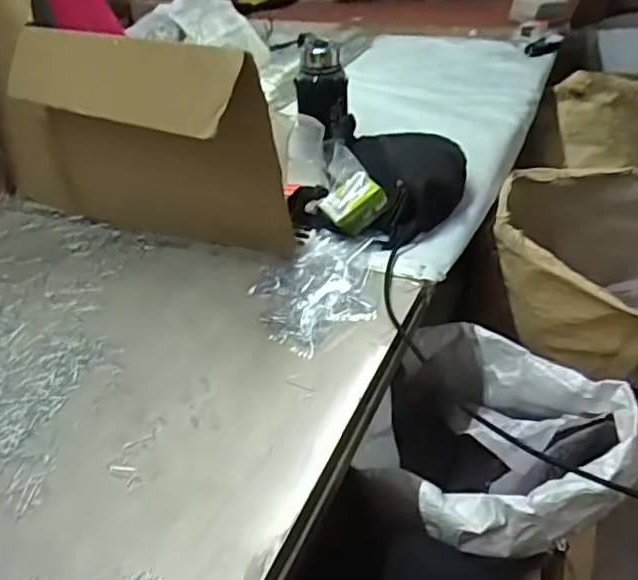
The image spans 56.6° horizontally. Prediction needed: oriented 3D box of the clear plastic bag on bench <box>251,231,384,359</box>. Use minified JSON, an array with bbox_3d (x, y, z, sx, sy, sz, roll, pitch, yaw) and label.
[{"bbox_3d":[-0.004,-0.008,0.667,0.135,0.021,0.212,0,36,9],"label":"clear plastic bag on bench"}]

